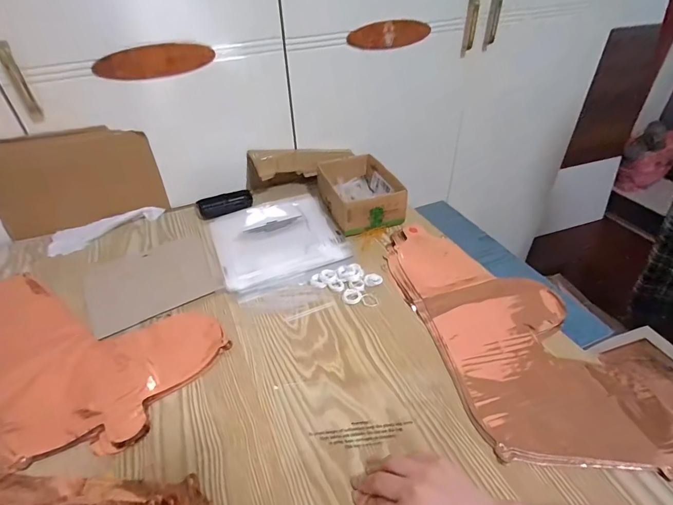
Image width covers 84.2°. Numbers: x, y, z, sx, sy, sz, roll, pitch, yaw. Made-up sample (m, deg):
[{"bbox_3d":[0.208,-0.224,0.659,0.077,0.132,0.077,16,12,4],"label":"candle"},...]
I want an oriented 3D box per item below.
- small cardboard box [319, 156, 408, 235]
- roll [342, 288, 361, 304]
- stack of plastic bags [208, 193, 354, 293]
[{"bbox_3d":[0.044,-0.117,0.736,0.127,0.070,0.192,-12,40,-13],"label":"small cardboard box"},{"bbox_3d":[0.023,0.064,0.557,0.028,0.004,0.030,-1,38,1],"label":"roll"},{"bbox_3d":[-0.109,-0.035,0.682,0.217,0.017,0.222,-16,40,-17],"label":"stack of plastic bags"}]

